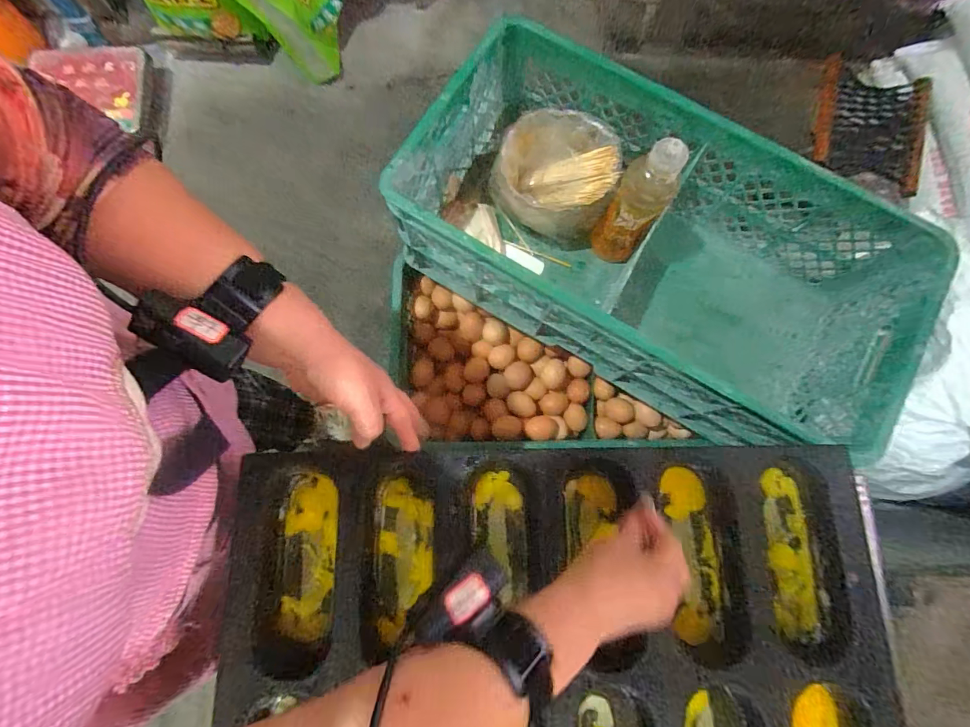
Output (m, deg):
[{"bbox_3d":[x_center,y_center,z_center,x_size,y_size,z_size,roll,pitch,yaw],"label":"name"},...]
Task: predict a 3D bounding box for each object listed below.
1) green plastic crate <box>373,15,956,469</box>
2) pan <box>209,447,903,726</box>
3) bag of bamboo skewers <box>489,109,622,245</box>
[{"bbox_3d":[0.219,-0.158,0.612,0.647,0.190,0.336,33,79,6],"label":"green plastic crate"},{"bbox_3d":[0.059,0.282,0.397,0.605,0.048,0.397,-2,78,-1],"label":"pan"},{"bbox_3d":[0.102,-0.279,0.655,0.167,0.108,0.158,16,78,3],"label":"bag of bamboo skewers"}]

